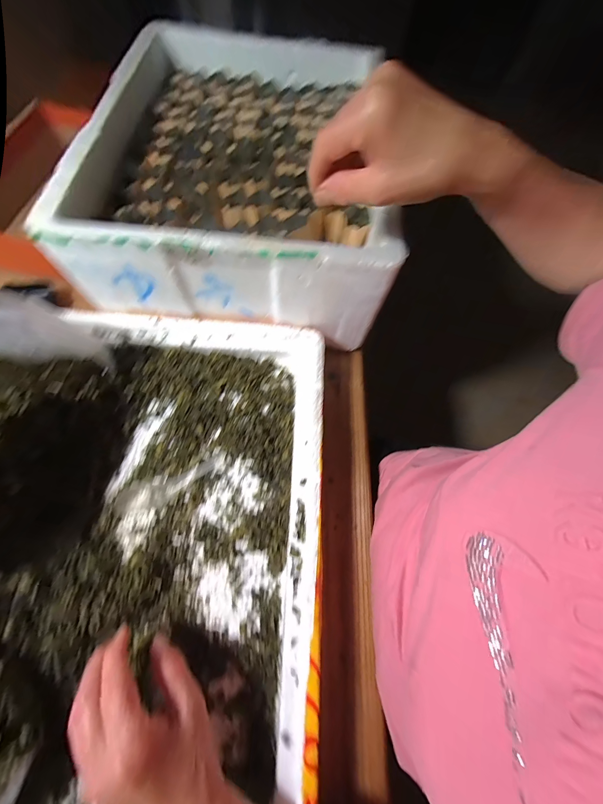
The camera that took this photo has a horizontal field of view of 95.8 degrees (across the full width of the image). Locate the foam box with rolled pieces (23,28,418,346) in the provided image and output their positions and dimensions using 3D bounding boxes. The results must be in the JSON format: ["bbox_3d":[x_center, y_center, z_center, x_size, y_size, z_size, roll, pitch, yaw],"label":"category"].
[{"bbox_3d":[-0.062,-0.336,0.389,0.361,0.109,0.469,7,69,0],"label":"foam box with rolled pieces"}]

